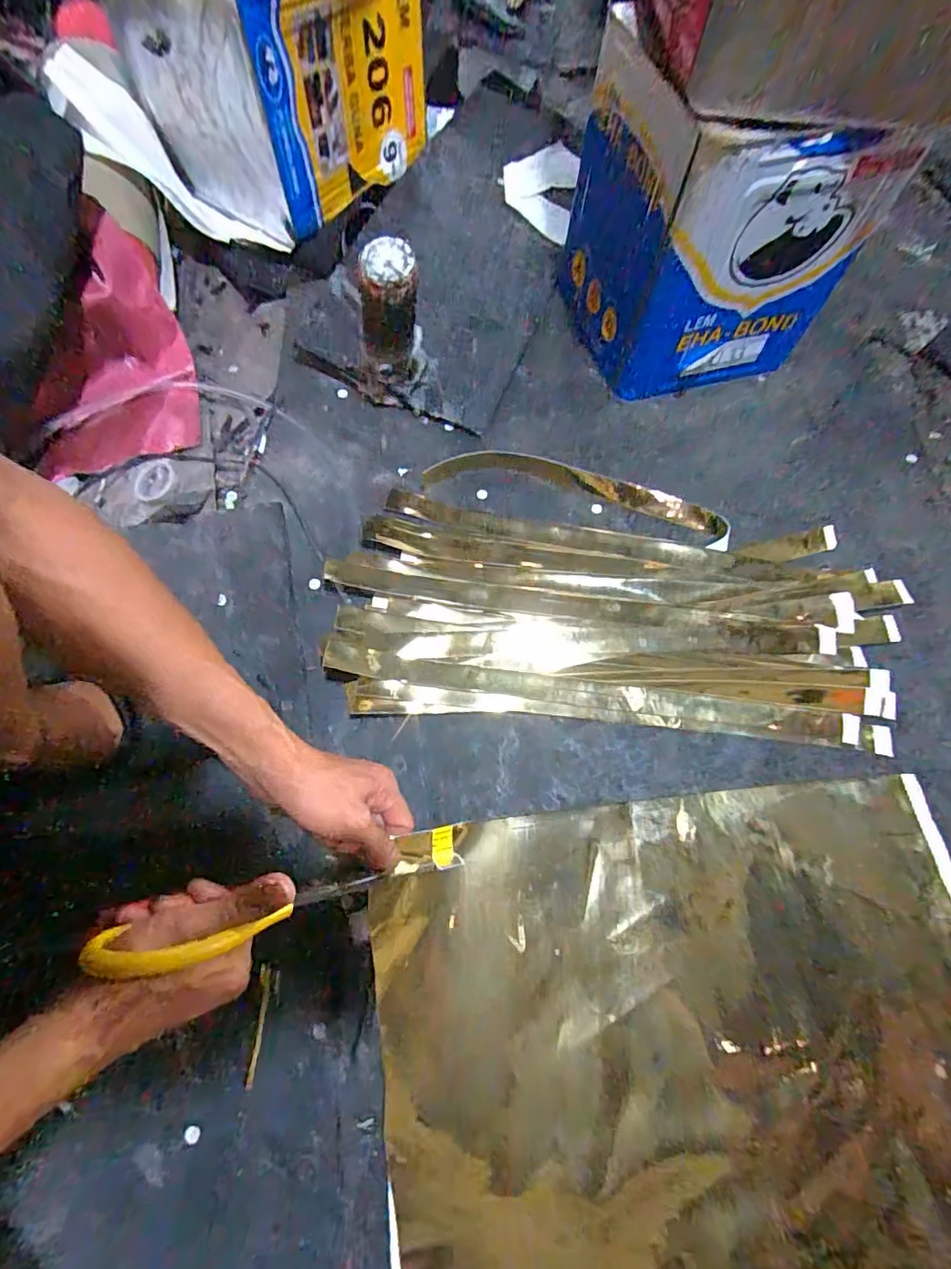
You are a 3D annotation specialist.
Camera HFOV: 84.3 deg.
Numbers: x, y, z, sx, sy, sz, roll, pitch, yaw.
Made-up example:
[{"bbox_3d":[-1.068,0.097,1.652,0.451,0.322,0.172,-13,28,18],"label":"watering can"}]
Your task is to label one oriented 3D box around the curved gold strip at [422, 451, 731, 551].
[{"bbox_3d":[0.111,-0.159,0.581,0.333,0.022,0.068,13,70,3],"label":"curved gold strip"}]

